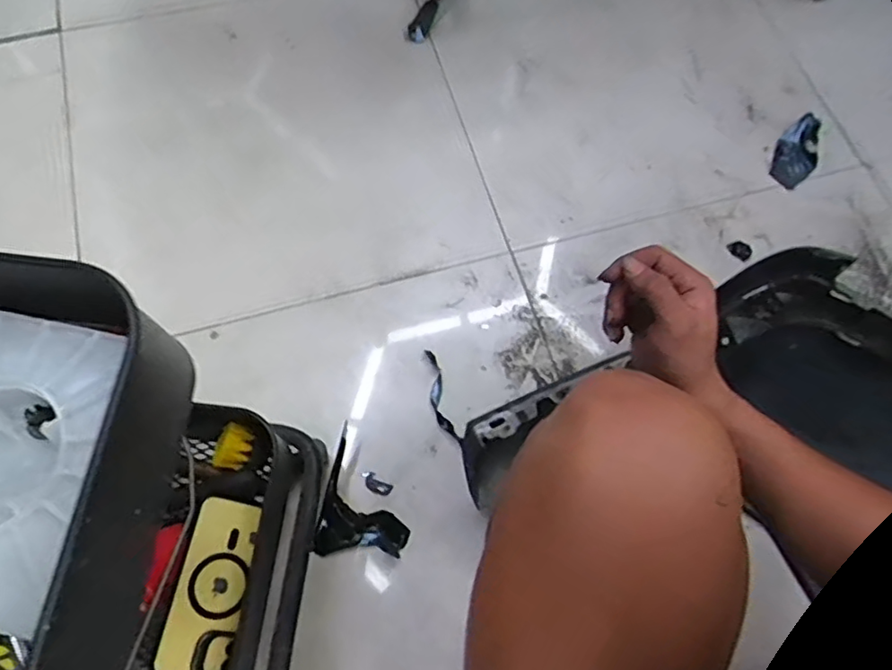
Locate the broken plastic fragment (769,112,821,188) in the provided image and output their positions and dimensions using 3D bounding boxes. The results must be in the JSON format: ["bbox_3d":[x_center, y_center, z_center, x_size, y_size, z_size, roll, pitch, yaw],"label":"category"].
[{"bbox_3d":[0.561,-0.298,0.948,0.060,0.013,0.156,25,71,9],"label":"broken plastic fragment"}]

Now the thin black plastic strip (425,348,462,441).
[{"bbox_3d":[-0.009,0.082,0.796,0.024,0.009,0.129,-16,70,-7],"label":"thin black plastic strip"}]

